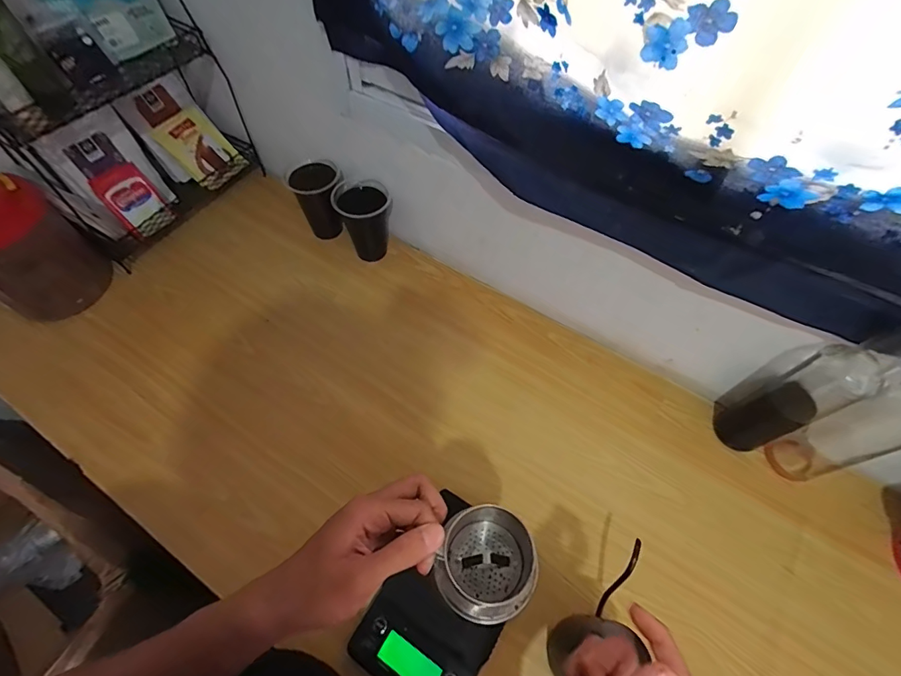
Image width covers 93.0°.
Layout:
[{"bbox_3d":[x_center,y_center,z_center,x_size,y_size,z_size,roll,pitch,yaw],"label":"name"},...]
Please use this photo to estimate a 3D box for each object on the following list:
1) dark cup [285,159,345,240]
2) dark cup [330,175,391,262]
[{"bbox_3d":[-0.210,-0.214,0.703,0.078,0.120,0.082,1,57,-2],"label":"dark cup"},{"bbox_3d":[-0.138,-0.187,0.697,0.082,0.111,0.076,1,57,-2],"label":"dark cup"}]

